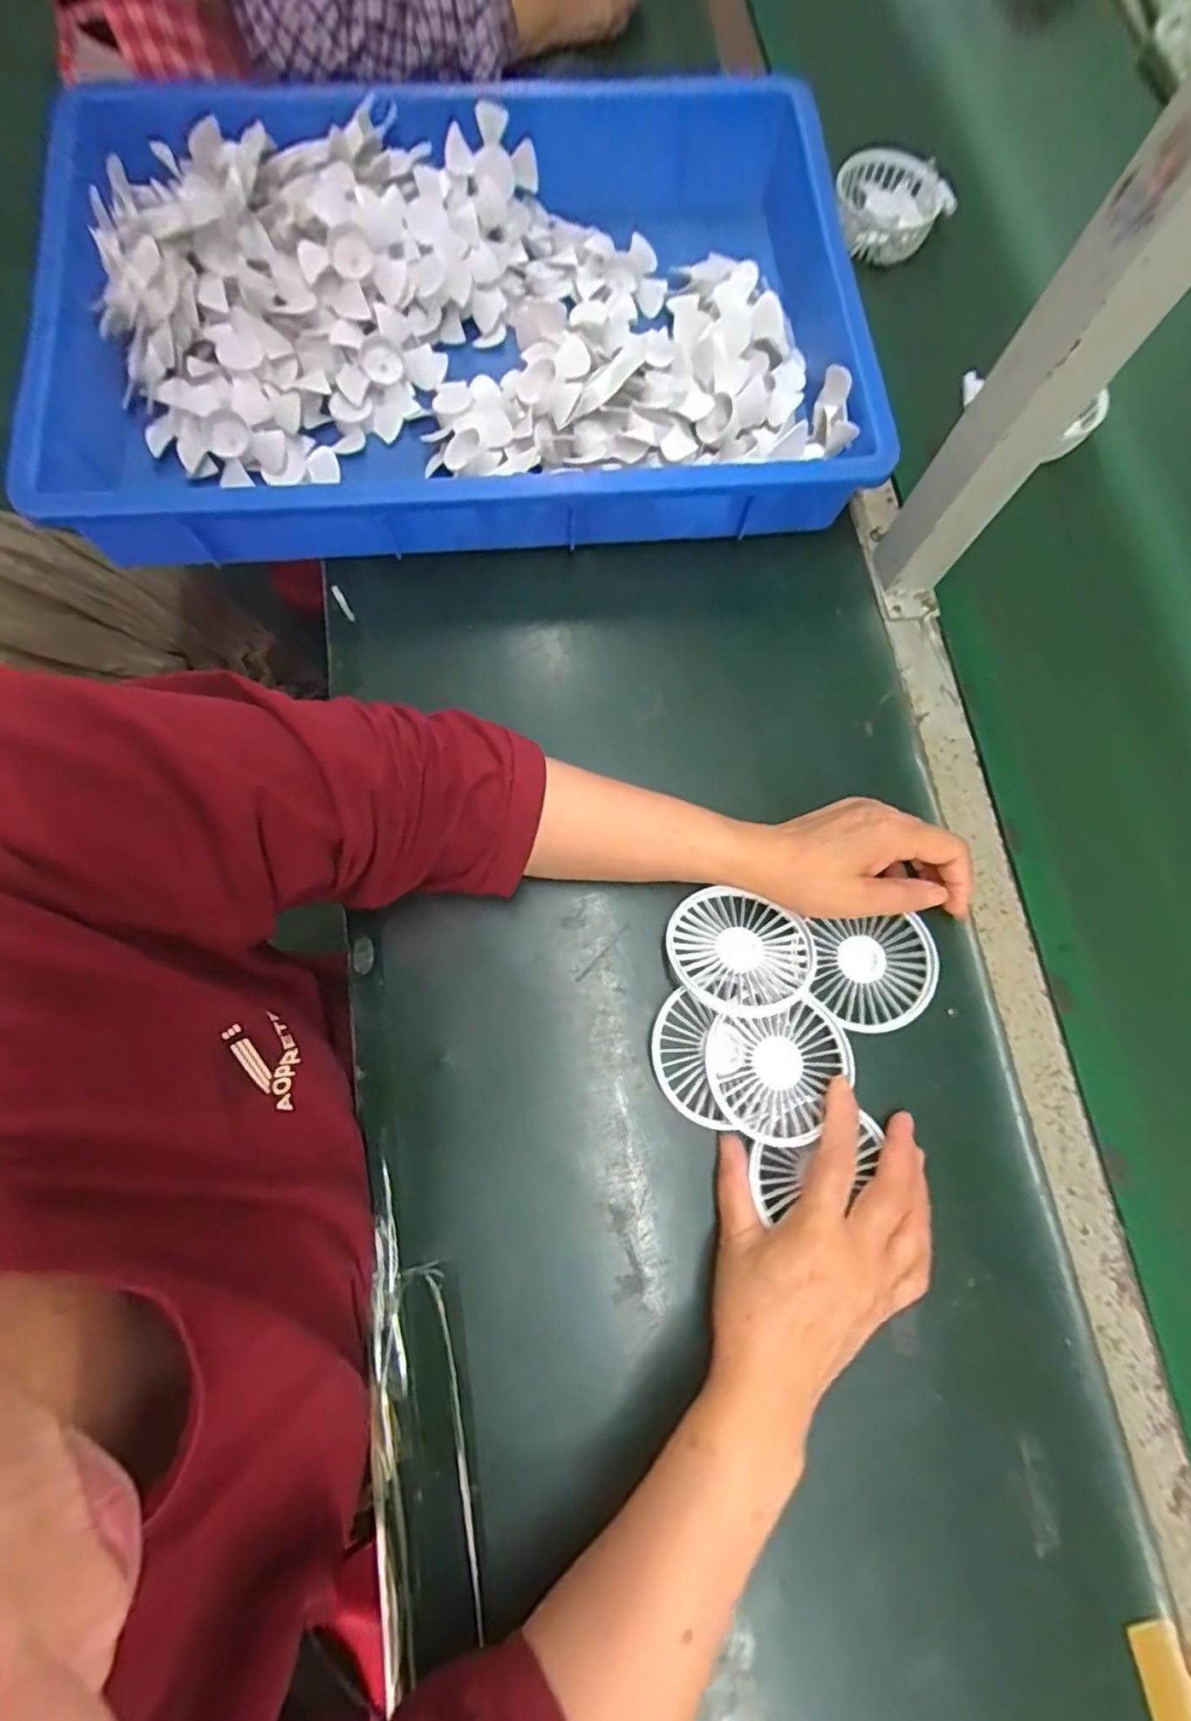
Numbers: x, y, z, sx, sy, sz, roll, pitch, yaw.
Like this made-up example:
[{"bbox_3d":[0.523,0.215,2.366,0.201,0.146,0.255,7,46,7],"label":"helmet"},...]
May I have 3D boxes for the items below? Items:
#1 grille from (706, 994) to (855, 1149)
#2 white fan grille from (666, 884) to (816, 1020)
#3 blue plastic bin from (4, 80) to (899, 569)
[{"bbox_3d":[0.110,0.126,0.374,0.084,0.014,0.073,-10,76,-4],"label":"grille"},{"bbox_3d":[0.088,0.056,0.392,0.085,0.016,0.081,2,56,-3],"label":"white fan grille"},{"bbox_3d":[-0.095,-0.410,0.485,0.583,0.098,0.380,-6,76,-3],"label":"blue plastic bin"}]

